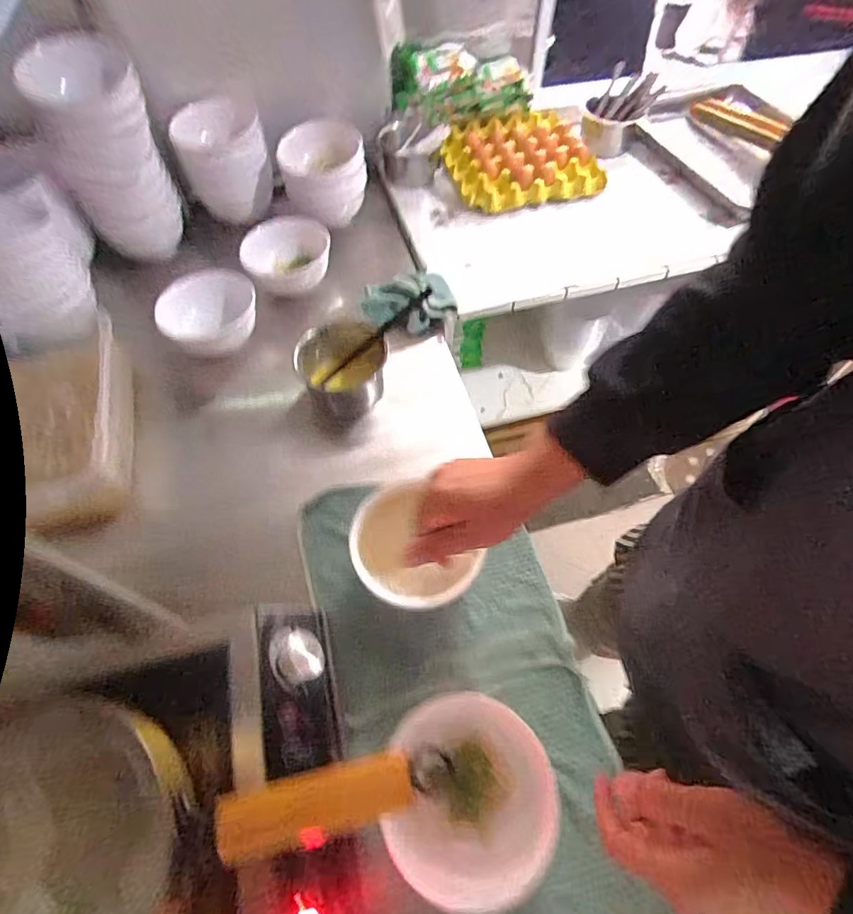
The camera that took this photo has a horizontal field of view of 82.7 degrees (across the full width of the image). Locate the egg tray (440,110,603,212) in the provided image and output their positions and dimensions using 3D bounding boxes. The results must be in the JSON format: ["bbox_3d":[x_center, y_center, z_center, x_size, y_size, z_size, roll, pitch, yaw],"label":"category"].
[{"bbox_3d":[0.200,-0.651,1.046,0.320,0.070,0.295,-12,58,-7],"label":"egg tray"}]

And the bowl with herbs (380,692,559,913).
[{"bbox_3d":[0.042,0.307,0.442,0.146,0.065,0.149,0,57,1],"label":"bowl with herbs"}]

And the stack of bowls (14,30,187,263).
[{"bbox_3d":[-0.522,-0.497,0.806,0.151,0.305,0.143,-15,58,-9],"label":"stack of bowls"}]

